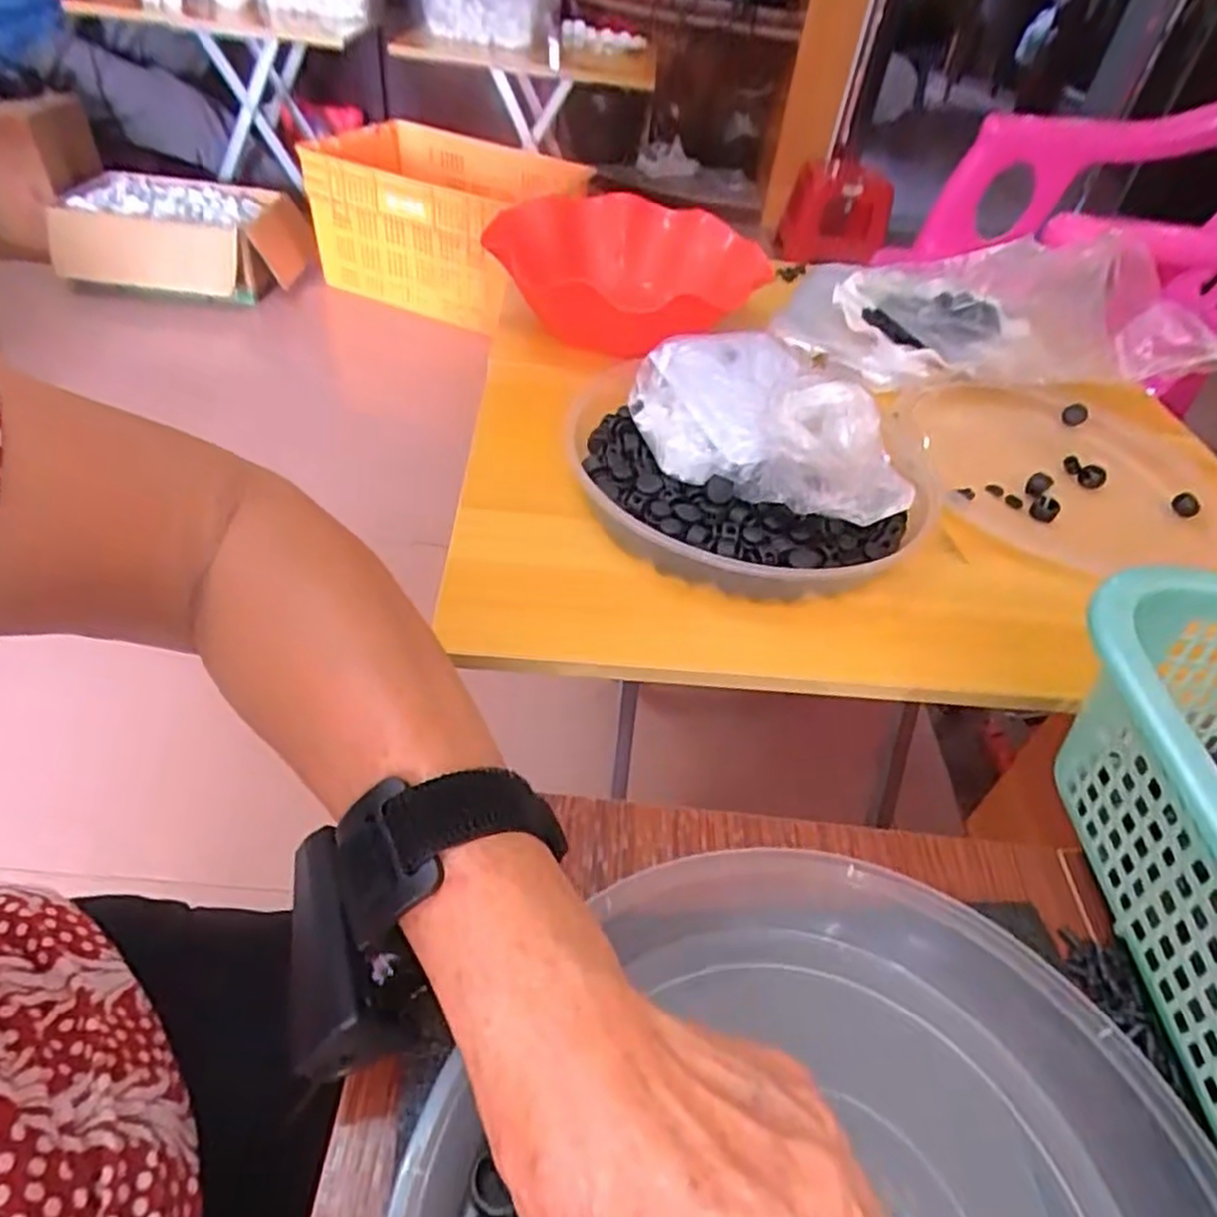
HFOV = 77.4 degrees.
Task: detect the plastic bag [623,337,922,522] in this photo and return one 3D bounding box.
[{"bbox_3d":[0.091,-0.119,0.475,0.112,0.080,0.187,-11,47,-19],"label":"plastic bag"}]

